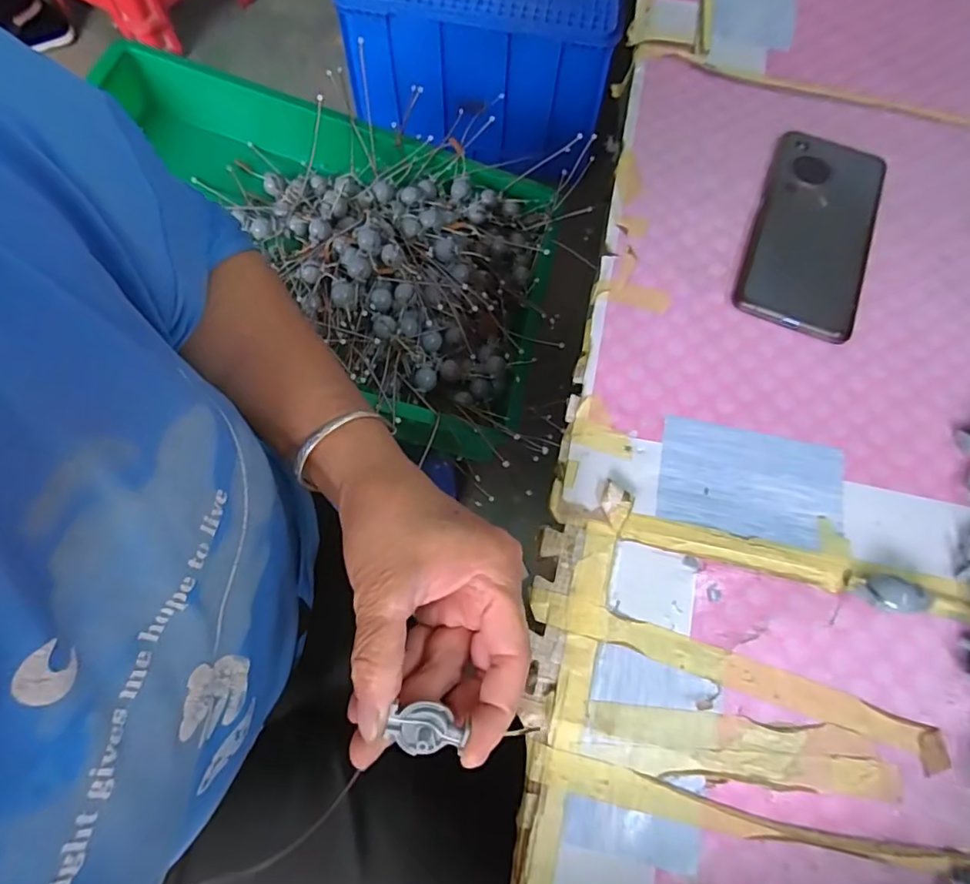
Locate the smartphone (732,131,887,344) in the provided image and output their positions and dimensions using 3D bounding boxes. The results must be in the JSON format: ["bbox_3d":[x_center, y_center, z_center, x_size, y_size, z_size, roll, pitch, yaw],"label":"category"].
[{"bbox_3d":[0.231,-0.149,0.380,0.077,0.009,0.165,21,72,9],"label":"smartphone"}]

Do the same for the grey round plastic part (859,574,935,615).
[{"bbox_3d":[0.220,0.083,0.292,0.037,0.014,0.018,9,71,4],"label":"grey round plastic part"}]

